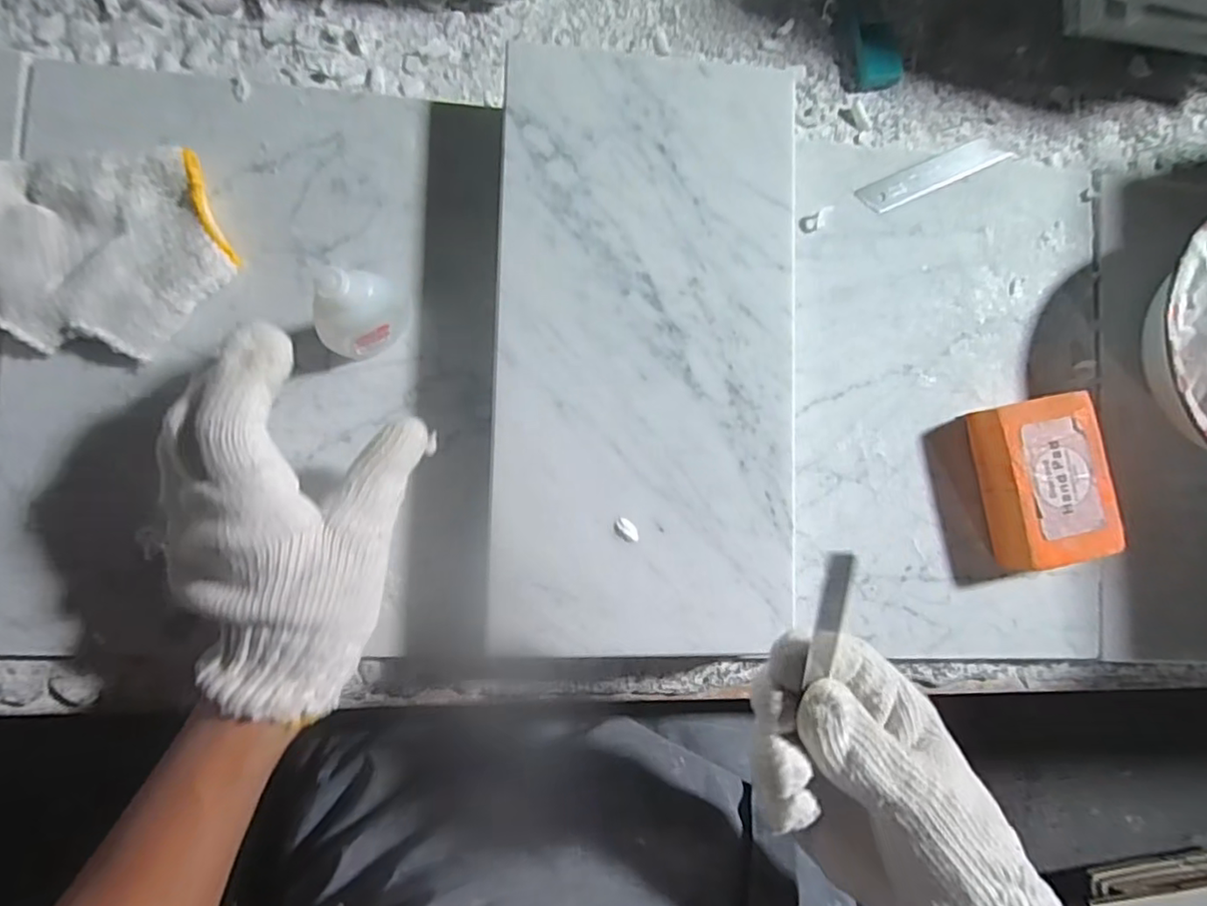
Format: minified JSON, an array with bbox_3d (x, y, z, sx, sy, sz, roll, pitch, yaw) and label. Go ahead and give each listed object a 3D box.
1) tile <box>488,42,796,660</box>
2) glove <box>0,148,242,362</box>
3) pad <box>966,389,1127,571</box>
[{"bbox_3d":[0.023,-0.053,0.298,0.149,0.009,0.296,2,86,-5],"label":"tile"},{"bbox_3d":[-0.273,-0.096,0.296,0.165,0.031,0.102,-7,87,-6],"label":"glove"},{"bbox_3d":[0.253,0.016,0.347,0.057,0.031,0.091,-11,87,-6],"label":"pad"}]

